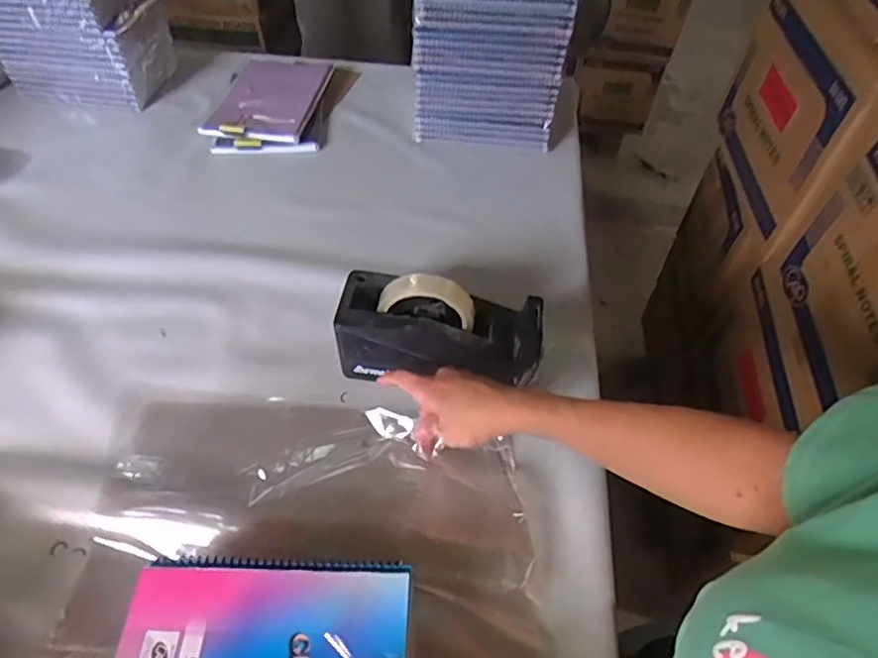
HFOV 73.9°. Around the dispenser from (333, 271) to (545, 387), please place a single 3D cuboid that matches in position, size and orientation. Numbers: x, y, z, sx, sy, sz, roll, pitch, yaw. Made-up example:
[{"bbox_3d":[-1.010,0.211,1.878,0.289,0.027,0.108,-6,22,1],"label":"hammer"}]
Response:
[{"bbox_3d":[0.000,-0.001,0.576,0.191,0.109,0.069,7,48,0],"label":"dispenser"}]

